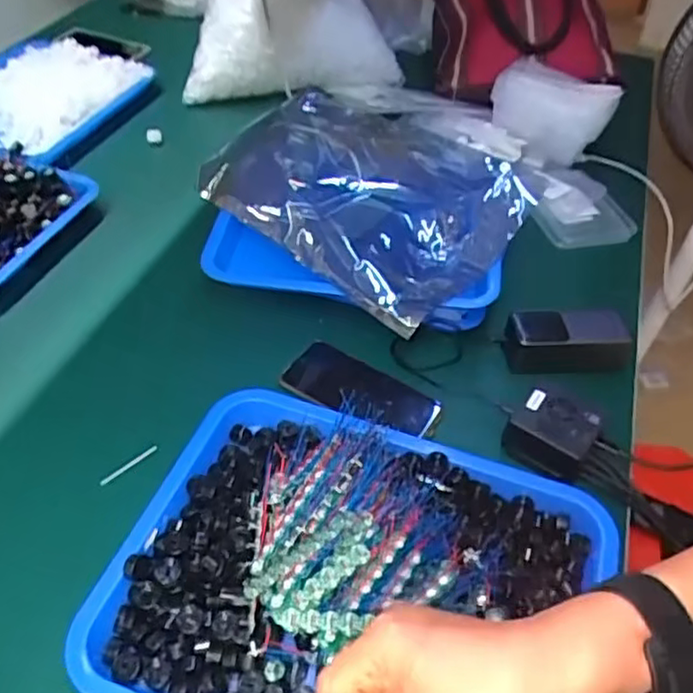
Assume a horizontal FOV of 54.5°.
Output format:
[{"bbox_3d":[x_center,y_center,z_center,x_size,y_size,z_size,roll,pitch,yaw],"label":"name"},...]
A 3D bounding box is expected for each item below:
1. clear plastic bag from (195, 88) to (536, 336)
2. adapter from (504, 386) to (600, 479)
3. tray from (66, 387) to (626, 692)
[{"bbox_3d":[0.024,-0.188,0.765,0.330,0.097,0.280,35,53,25],"label":"clear plastic bag"},{"bbox_3d":[0.198,0.085,0.662,0.080,0.053,0.053,25,49,18],"label":"adapter"},{"bbox_3d":[0.013,0.176,0.528,0.370,0.079,0.294,16,47,10],"label":"tray"}]

